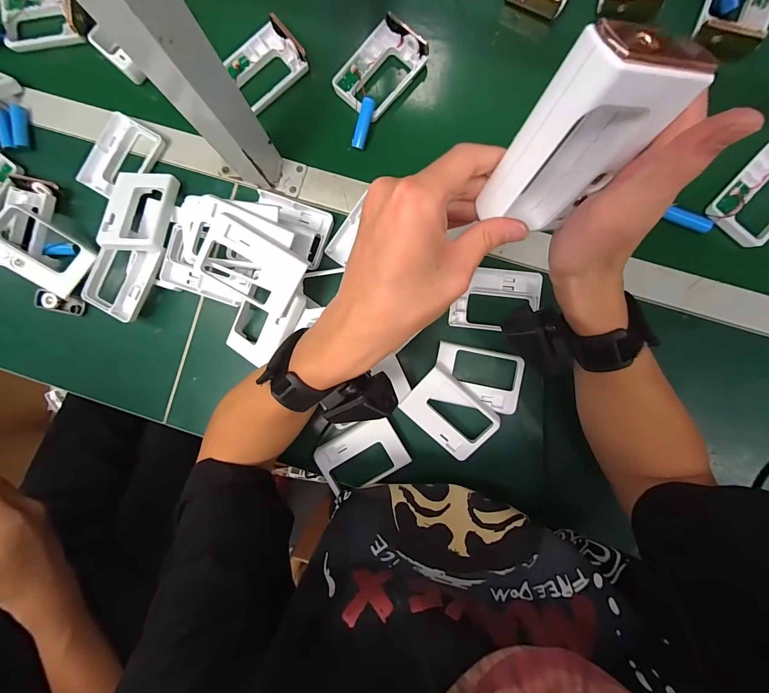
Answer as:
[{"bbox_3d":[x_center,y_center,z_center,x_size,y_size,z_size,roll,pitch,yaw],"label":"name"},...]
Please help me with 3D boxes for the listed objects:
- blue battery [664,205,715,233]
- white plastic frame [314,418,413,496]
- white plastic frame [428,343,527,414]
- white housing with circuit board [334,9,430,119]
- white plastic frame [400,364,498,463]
[{"bbox_3d":[0.329,-0.136,0.363,0.049,0.012,0.013,24,91,3],"label":"blue battery"},{"bbox_3d":[-0.024,0.123,0.370,0.093,0.010,0.068,-30,88,2],"label":"white plastic frame"},{"bbox_3d":[0.102,0.034,0.361,0.092,0.015,0.064,11,85,-1],"label":"white plastic frame"},{"bbox_3d":[-0.006,-0.314,0.382,0.068,0.025,0.102,41,92,2],"label":"white housing with circuit board"},{"bbox_3d":[0.070,0.072,0.360,0.092,0.021,0.064,42,92,2],"label":"white plastic frame"}]

